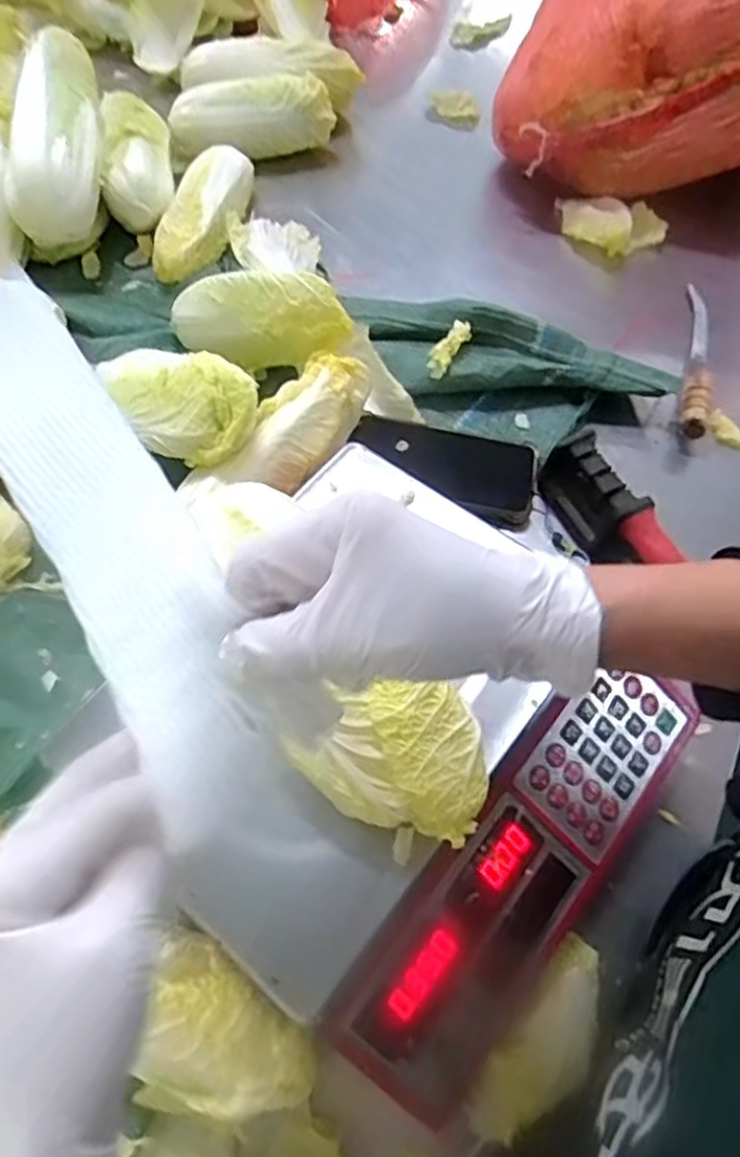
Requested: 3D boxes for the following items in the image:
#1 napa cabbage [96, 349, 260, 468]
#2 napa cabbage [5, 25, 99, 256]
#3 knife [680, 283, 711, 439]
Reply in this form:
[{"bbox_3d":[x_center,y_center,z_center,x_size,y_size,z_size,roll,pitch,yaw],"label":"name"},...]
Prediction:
[{"bbox_3d":[-0.164,-0.151,0.575,0.199,0.059,0.088,27,66,33],"label":"napa cabbage"},{"bbox_3d":[-0.309,-0.442,0.712,0.077,0.087,0.211,1,83,3],"label":"napa cabbage"},{"bbox_3d":[0.306,-0.209,0.664,0.024,0.028,0.197,14,64,9],"label":"knife"}]

